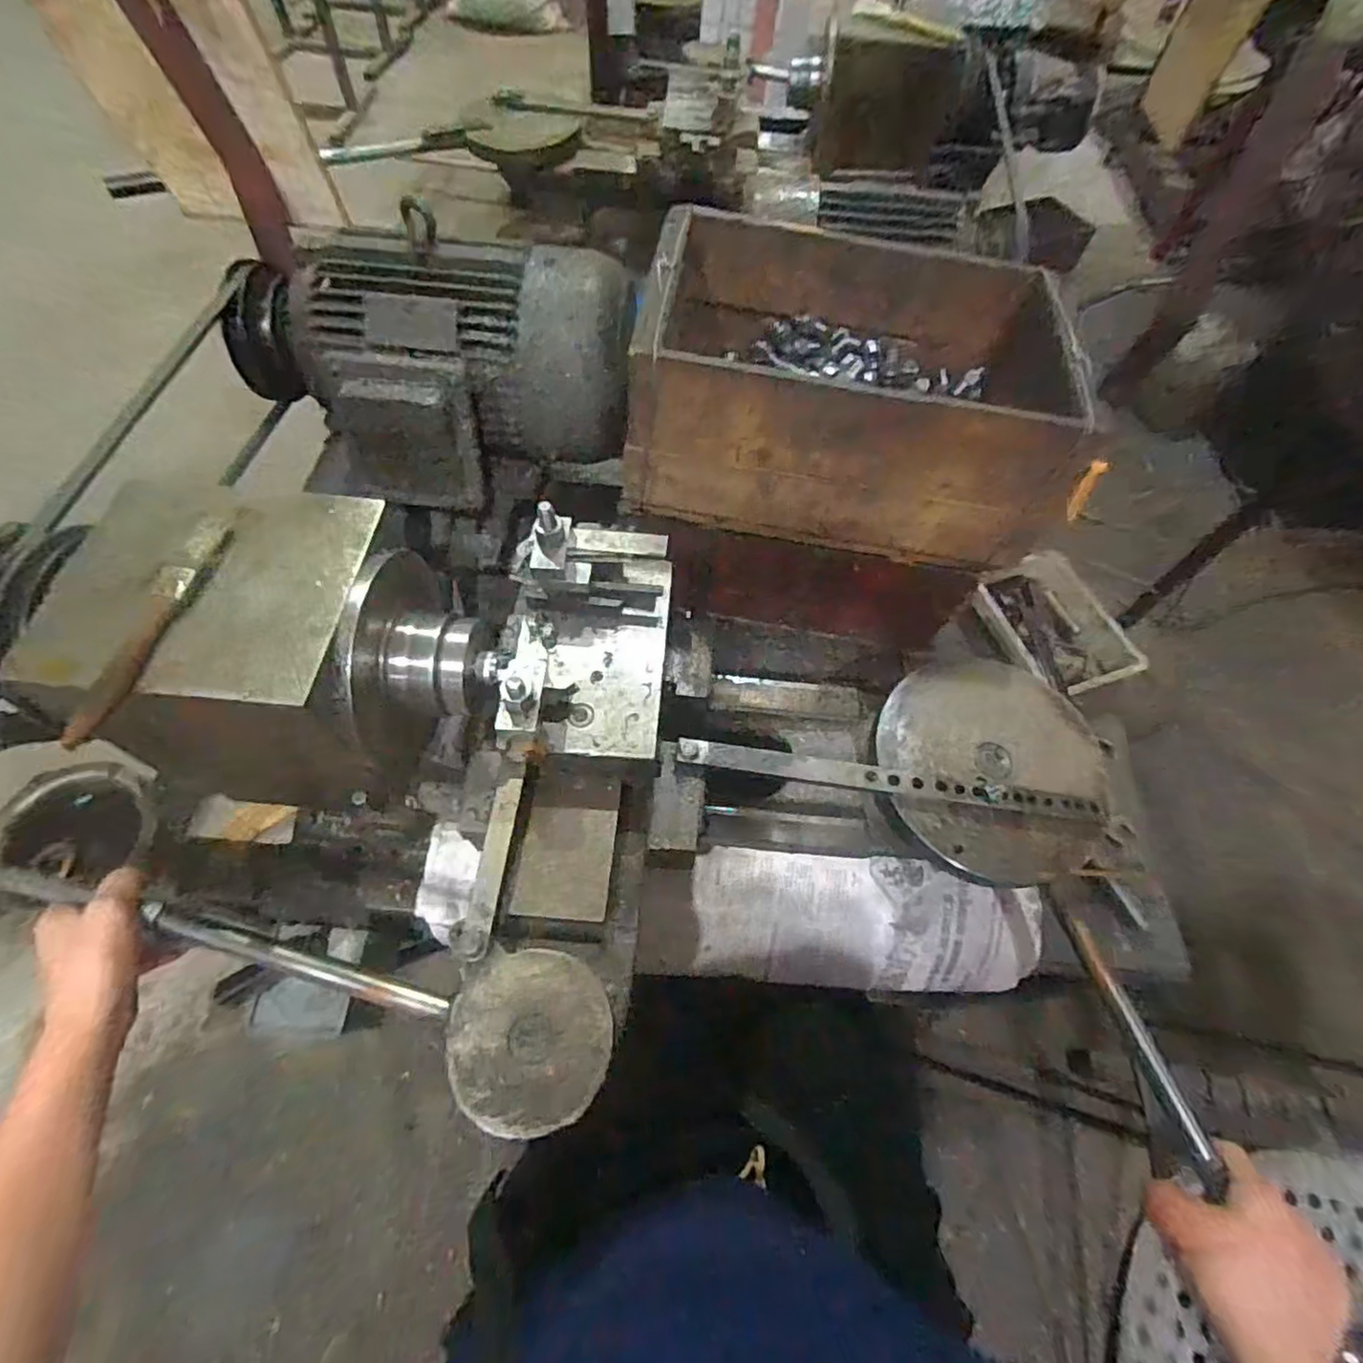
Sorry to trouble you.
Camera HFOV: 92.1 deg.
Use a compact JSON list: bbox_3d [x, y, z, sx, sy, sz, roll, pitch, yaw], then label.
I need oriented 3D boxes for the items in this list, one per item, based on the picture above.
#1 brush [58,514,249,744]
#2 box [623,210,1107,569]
[{"bbox_3d":[-0.308,-0.040,0.386,0.021,0.015,0.164,8,60,3],"label":"brush"},{"bbox_3d":[0.144,-0.277,0.601,0.366,0.170,0.269,3,60,0],"label":"box"}]

